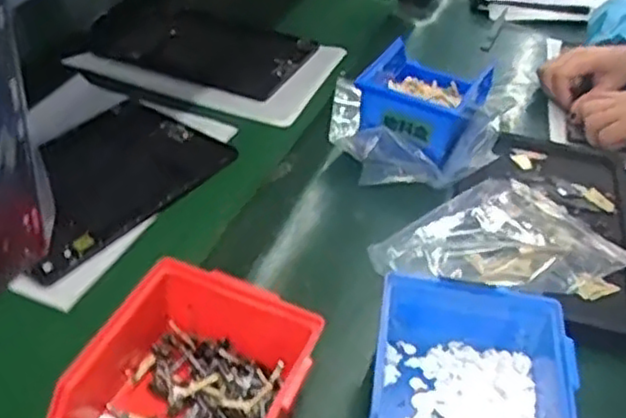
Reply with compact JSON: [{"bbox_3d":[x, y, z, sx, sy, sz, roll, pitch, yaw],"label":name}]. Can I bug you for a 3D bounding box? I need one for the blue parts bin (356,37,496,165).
[{"bbox_3d":[0.112,-0.116,0.724,0.109,0.066,0.140,17,40,18],"label":"blue parts bin"}]

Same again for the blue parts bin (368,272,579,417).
[{"bbox_3d":[0.100,0.118,0.461,0.122,0.066,0.133,7,38,6],"label":"blue parts bin"}]

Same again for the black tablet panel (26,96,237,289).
[{"bbox_3d":[-0.199,-0.032,0.667,0.161,0.017,0.221,29,44,29],"label":"black tablet panel"}]

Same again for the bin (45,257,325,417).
[{"bbox_3d":[-0.081,0.112,0.445,0.147,0.070,0.138,15,39,16],"label":"bin"}]

